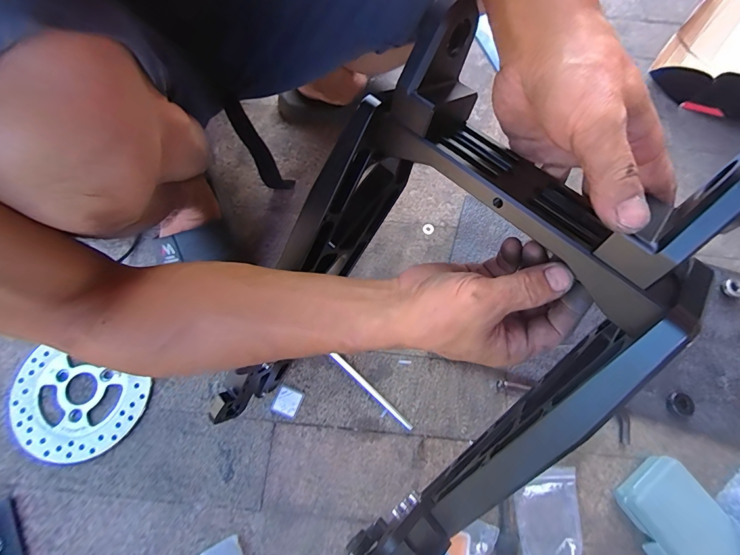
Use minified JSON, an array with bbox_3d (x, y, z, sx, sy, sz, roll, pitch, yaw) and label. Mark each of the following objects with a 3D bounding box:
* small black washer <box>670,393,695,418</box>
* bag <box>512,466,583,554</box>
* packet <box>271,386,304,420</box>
[{"bbox_3d":[0.409,0.166,0.487,0.024,0.009,0.029,6,72,0],"label":"small black washer"},{"bbox_3d":[0.220,0.295,0.455,0.084,0.011,0.111,-1,72,-3],"label":"bag"},{"bbox_3d":[-0.109,0.167,0.496,0.033,0.004,0.036,24,63,4],"label":"packet"}]

